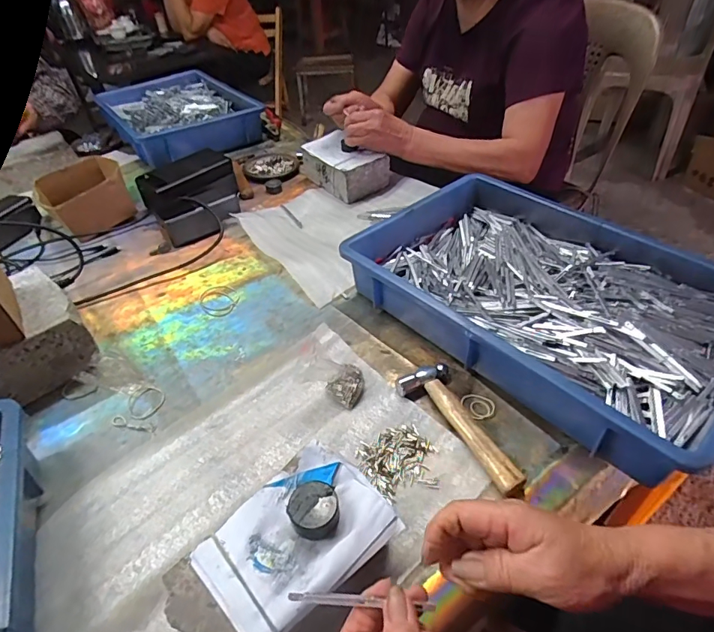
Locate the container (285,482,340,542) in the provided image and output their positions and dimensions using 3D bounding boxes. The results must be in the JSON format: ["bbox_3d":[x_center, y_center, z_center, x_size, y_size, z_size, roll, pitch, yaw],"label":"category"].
[{"bbox_3d":[-0.034,0.149,0.349,0.037,0.016,0.037,-2,43,2],"label":"container"}]

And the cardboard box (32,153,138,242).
[{"bbox_3d":[-0.469,-0.200,0.782,0.132,0.079,0.148,-27,47,-24],"label":"cardboard box"}]

